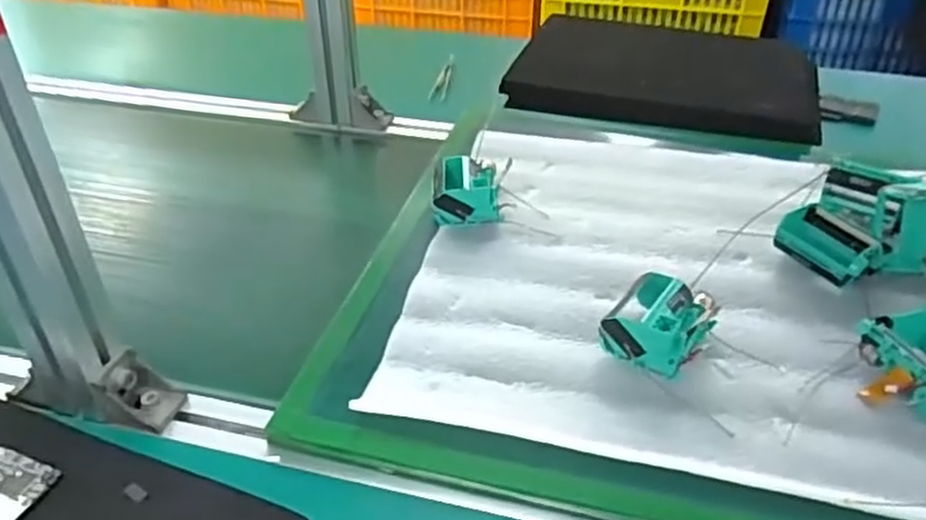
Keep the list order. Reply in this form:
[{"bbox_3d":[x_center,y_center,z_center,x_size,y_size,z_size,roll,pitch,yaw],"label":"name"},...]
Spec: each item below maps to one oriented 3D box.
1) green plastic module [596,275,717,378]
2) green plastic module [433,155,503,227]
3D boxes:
[{"bbox_3d":[0.134,0.043,0.500,0.063,0.038,0.070,19,39,23],"label":"green plastic module"},{"bbox_3d":[0.003,-0.062,0.644,0.060,0.038,0.069,2,35,0],"label":"green plastic module"}]

